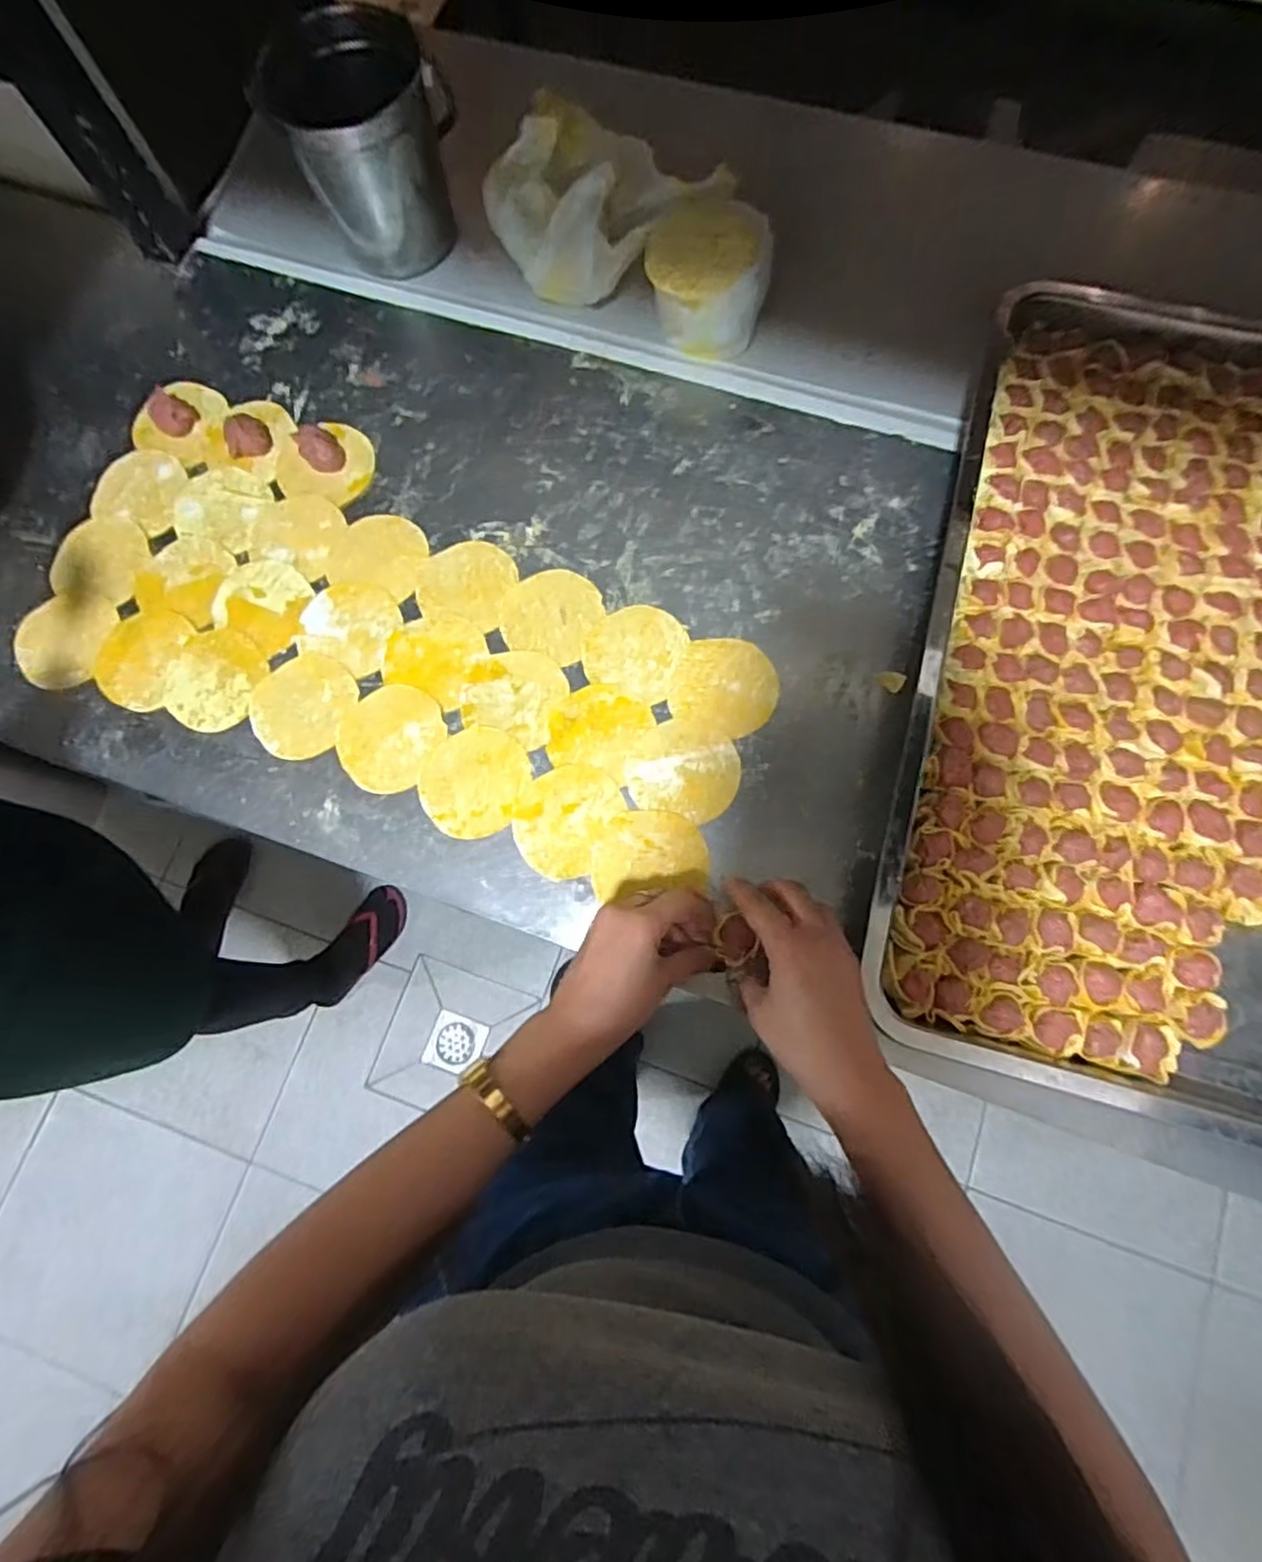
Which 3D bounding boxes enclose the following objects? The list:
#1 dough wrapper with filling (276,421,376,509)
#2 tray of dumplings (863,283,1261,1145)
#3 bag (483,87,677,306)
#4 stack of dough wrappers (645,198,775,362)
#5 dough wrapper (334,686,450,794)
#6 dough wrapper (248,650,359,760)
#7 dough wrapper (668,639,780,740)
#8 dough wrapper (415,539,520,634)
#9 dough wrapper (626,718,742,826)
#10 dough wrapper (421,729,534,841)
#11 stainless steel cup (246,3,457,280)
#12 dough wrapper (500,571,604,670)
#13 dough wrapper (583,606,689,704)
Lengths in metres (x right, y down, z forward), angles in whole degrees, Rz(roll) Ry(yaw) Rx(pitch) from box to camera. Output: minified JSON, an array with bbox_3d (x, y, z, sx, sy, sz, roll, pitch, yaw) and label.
[{"bbox_3d":[-0.264,-0.278,0.587,0.079,0.022,0.072,14,78,5],"label":"dough wrapper with filling"},{"bbox_3d":[0.409,-0.073,0.497,0.395,0.053,0.599,15,78,5],"label":"tray of dumplings"},{"bbox_3d":[-0.051,-0.492,0.592,0.150,0.082,0.112,19,78,6],"label":"bag"},{"bbox_3d":[0.065,-0.418,0.575,0.101,0.073,0.094,9,77,4],"label":"stack of dough wrappers"},{"bbox_3d":[-0.189,-0.035,0.534,0.076,0.004,0.084,27,78,8],"label":"dough wrapper"},{"bbox_3d":[-0.262,-0.061,0.544,0.078,0.005,0.084,0,77,2],"label":"dough wrapper"},{"bbox_3d":[0.075,-0.071,0.532,0.075,0.004,0.079,0,77,2],"label":"dough wrapper"},{"bbox_3d":[-0.133,-0.163,0.561,0.073,0.004,0.074,16,78,5],"label":"dough wrapper"},{"bbox_3d":[0.039,-0.009,0.518,0.083,0.004,0.072,16,78,5],"label":"dough wrapper"},{"bbox_3d":[-0.120,-0.001,0.523,0.081,0.004,0.084,0,77,2],"label":"dough wrapper"},{"bbox_3d":[-0.219,-0.538,0.587,0.124,0.131,0.104,8,77,4],"label":"stainless steel cup"},{"bbox_3d":[-0.064,-0.135,0.554,0.076,0.004,0.077,0,77,2],"label":"dough wrapper"},{"bbox_3d":[0.003,-0.105,0.544,0.075,0.004,0.074,20,78,6],"label":"dough wrapper"}]

